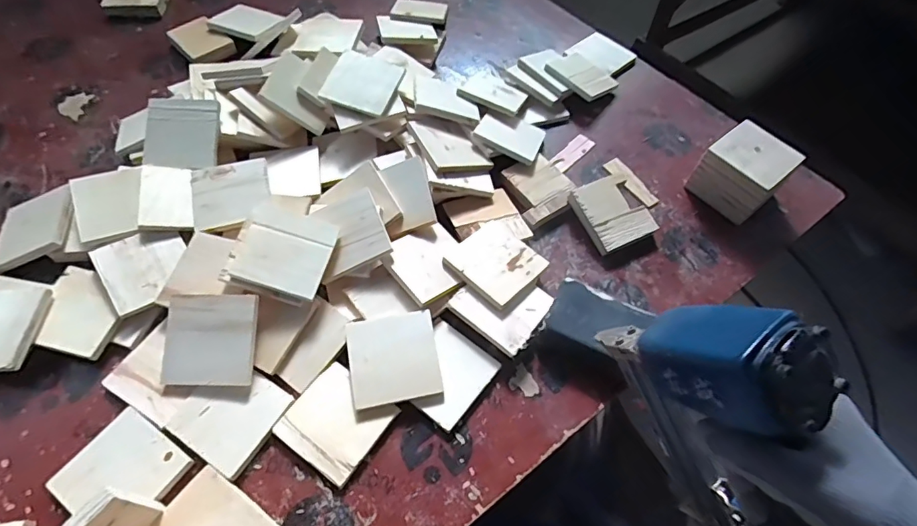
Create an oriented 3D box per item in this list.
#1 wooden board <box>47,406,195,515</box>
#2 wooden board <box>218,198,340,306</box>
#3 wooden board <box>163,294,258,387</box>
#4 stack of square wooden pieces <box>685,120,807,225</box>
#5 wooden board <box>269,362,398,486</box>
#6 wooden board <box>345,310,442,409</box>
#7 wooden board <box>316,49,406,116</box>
[{"bbox_3d":[-0.312,0.193,0.469,0.091,0.012,0.088,29,62,15],"label":"wooden board"},{"bbox_3d":[-0.188,-0.014,0.547,0.095,0.014,0.101,22,66,-5],"label":"wooden board"},{"bbox_3d":[-0.252,0.078,0.517,0.091,0.013,0.090,0,80,1],"label":"wooden board"},{"bbox_3d":[0.374,-0.118,0.667,0.081,0.080,0.092,-35,66,-21],"label":"stack of square wooden pieces"},{"bbox_3d":[-0.121,0.158,0.504,0.089,0.011,0.088,32,62,16],"label":"wooden board"},{"bbox_3d":[-0.066,0.097,0.519,0.087,0.005,0.087,-8,70,-10],"label":"wooden board"},{"bbox_3d":[-0.126,-0.239,0.672,0.088,0.010,0.087,22,71,1],"label":"wooden board"}]

